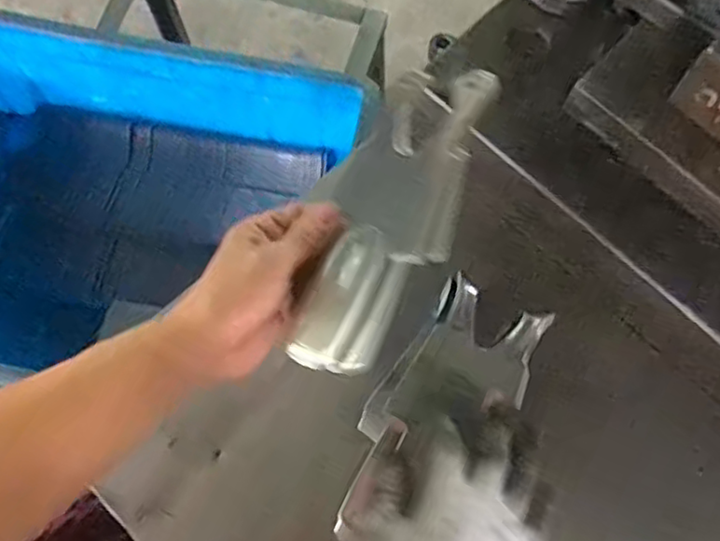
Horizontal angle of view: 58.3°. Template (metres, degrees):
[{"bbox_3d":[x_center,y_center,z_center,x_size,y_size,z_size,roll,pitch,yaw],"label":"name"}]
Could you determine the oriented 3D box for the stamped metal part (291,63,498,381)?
[{"bbox_3d":[0.017,-0.037,0.360,0.072,0.022,0.194,21,72,7],"label":"stamped metal part"}]

